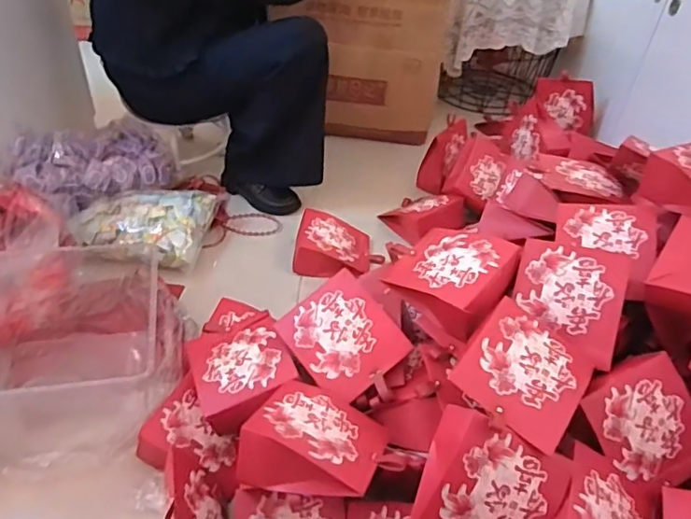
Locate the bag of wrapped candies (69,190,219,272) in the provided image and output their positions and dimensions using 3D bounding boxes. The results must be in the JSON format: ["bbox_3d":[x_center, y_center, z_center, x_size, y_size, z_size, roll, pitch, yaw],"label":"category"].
[{"bbox_3d":[-0.451,-0.073,1.306,0.288,0.092,0.219,-2,41,-7],"label":"bag of wrapped candies"}]

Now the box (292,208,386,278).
[{"bbox_3d":[-0.015,-0.031,1.313,0.195,0.082,0.175,6,40,2],"label":"box"}]

